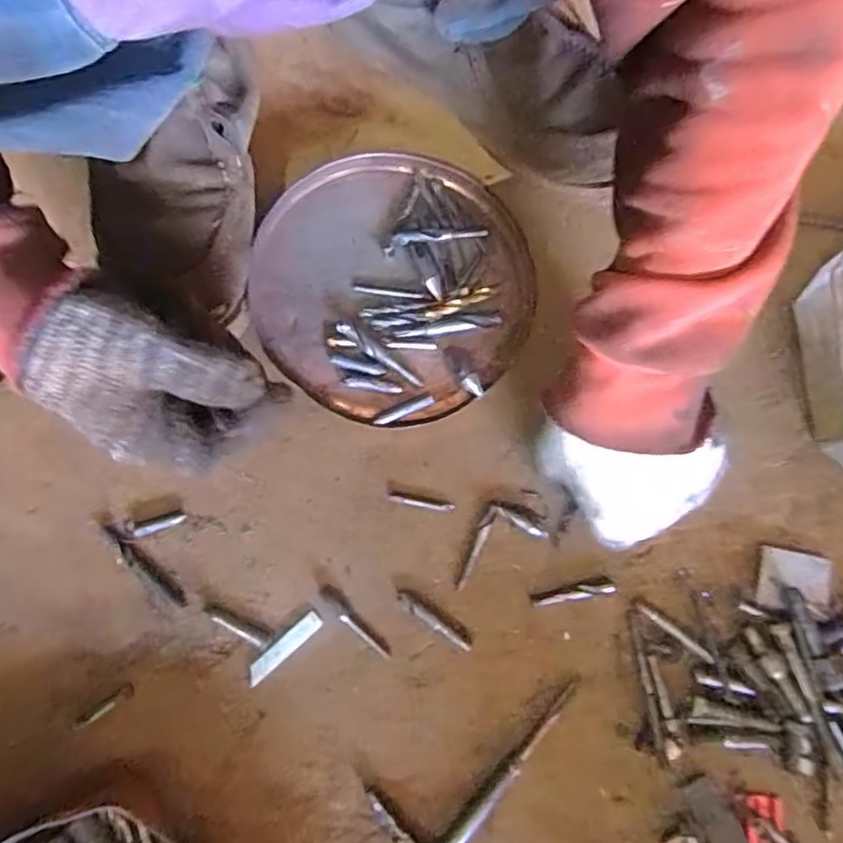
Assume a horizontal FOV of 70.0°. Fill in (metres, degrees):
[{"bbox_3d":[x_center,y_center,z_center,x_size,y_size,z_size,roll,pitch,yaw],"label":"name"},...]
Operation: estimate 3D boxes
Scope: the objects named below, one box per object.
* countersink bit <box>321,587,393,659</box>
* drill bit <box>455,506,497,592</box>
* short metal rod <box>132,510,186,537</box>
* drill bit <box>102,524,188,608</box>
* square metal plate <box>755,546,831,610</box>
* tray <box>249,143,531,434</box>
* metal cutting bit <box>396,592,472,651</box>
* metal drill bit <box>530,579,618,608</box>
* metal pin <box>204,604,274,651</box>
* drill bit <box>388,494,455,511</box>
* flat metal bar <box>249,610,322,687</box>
[{"bbox_3d":[-0.045,0.139,0.417,0.065,0.007,0.012,42,81,12],"label":"countersink bit"},{"bbox_3d":[0.039,0.090,0.427,0.009,0.005,0.062,24,78,9],"label":"drill bit"},{"bbox_3d":[-0.188,0.073,0.428,0.037,0.008,0.011,-18,75,-2],"label":"short metal rod"},{"bbox_3d":[-0.194,0.102,0.423,0.080,0.007,0.009,41,81,12],"label":"drill bit"},{"bbox_3d":[0.260,0.112,0.420,0.049,0.004,0.042,11,70,4],"label":"square metal plate"},{"bbox_3d":[-0.019,-0.103,0.452,0.200,0.033,0.205,-1,75,3],"label":"tray"},{"bbox_3d":[0.009,0.138,0.418,0.060,0.009,0.009,31,79,11],"label":"metal cutting bit"},{"bbox_3d":[0.106,0.121,0.424,0.058,0.007,0.011,-12,75,0],"label":"metal drill bit"},{"bbox_3d":[-0.126,0.141,0.413,0.051,0.009,0.010,28,79,10],"label":"metal pin"},{"bbox_3d":[0.000,0.059,0.435,0.048,0.004,0.006,9,76,6],"label":"drill bit"},{"bbox_3d":[-0.095,0.156,0.415,0.061,0.004,0.014,-41,100,-10],"label":"flat metal bar"}]

